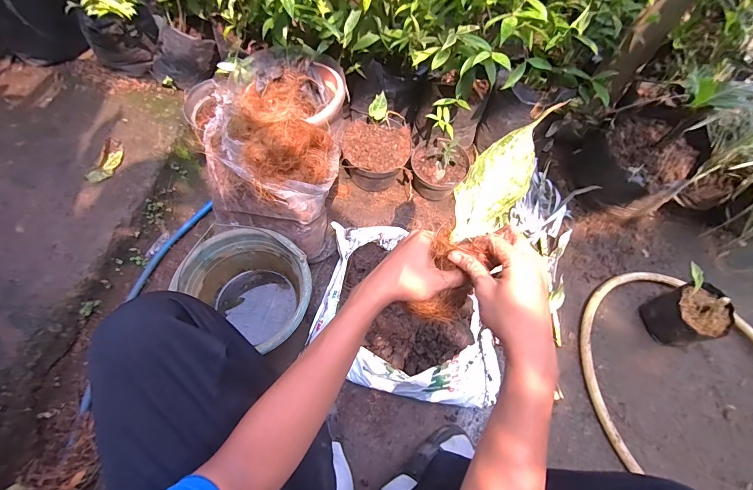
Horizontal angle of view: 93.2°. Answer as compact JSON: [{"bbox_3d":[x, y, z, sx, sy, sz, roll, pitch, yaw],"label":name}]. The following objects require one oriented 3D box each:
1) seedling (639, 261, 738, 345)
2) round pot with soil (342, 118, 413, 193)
[{"bbox_3d":[0.670,0.143,0.771,0.115,0.132,0.133,22,62,9],"label":"seedling"},{"bbox_3d":[0.000,-0.223,0.909,0.161,0.139,0.169,1,61,-2],"label":"round pot with soil"}]

